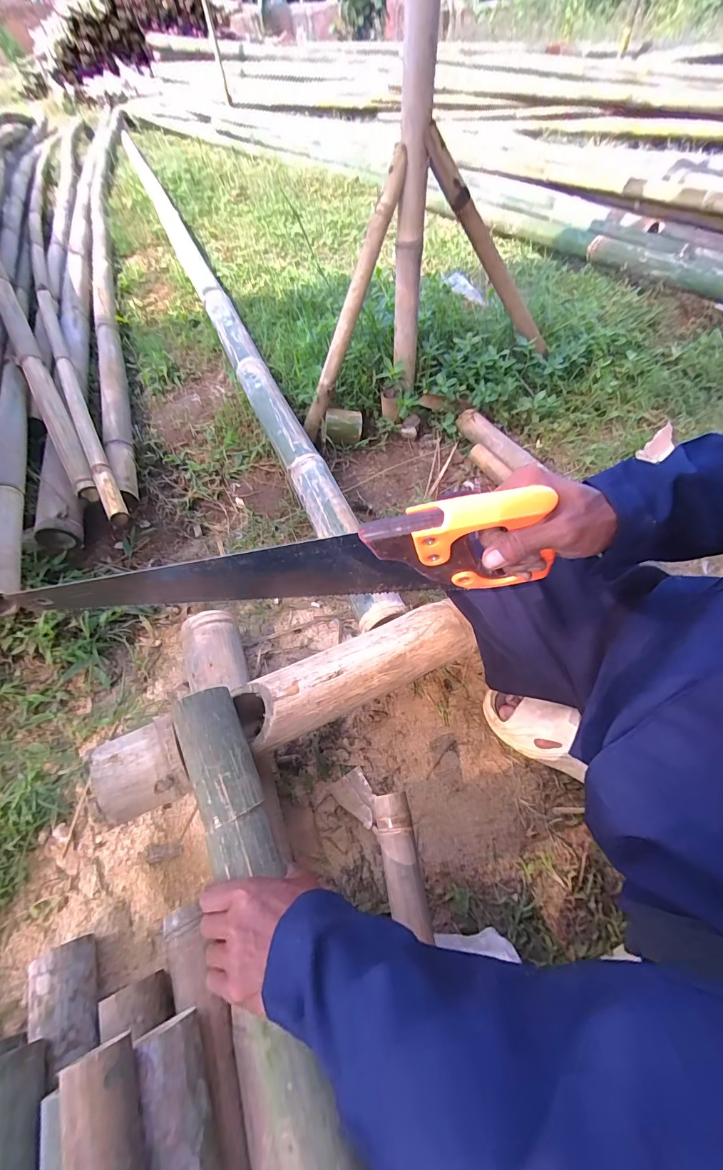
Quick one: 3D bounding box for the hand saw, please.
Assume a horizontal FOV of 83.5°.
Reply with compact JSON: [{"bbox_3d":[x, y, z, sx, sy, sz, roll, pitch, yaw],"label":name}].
[{"bbox_3d":[-0.078,-0.004,0.377,0.467,0.106,0.026,-8,53,11],"label":"hand saw"}]

